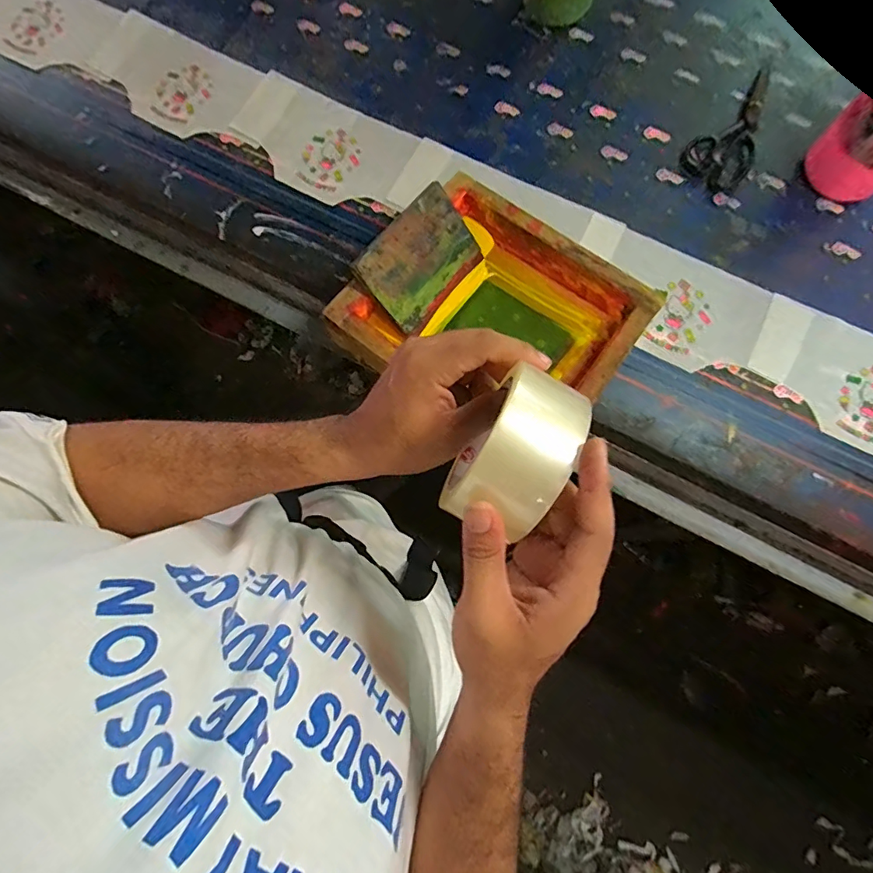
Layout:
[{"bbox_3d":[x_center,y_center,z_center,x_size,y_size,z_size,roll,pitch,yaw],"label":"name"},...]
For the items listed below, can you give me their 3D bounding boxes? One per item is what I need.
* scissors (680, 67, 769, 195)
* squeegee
[{"bbox_3d":[0.395,-0.399,0.630,0.079,0.006,0.205,38,82,7],"label":"scissors"},{"bbox_3d":[-0.014,-0.194,0.542,0.146,0.008,0.104,-51,124,-17],"label":"squeegee"}]

